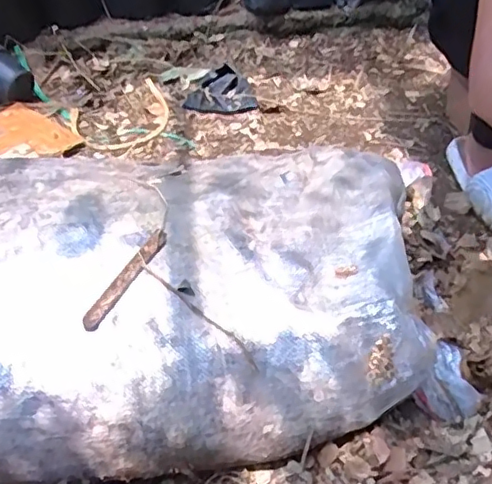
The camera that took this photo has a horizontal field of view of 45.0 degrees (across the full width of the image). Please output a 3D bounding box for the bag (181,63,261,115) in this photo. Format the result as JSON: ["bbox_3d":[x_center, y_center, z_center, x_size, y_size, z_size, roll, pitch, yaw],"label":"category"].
[{"bbox_3d":[-0.047,-0.321,1.285,0.143,0.038,0.148,32,53,30],"label":"bag"}]

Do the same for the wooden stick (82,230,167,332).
[{"bbox_3d":[-0.127,0.039,0.642,0.017,0.021,0.139,20,48,22],"label":"wooden stick"}]

